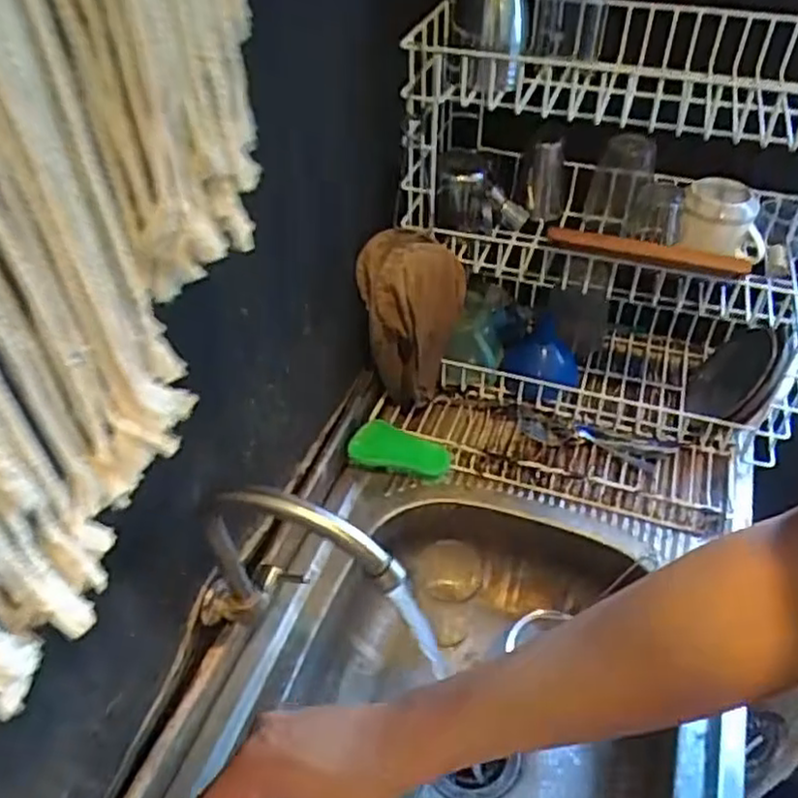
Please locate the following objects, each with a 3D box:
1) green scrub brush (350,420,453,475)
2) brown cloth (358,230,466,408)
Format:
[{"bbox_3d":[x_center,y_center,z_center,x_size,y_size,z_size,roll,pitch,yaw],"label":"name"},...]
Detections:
[{"bbox_3d":[-0.001,0.063,0.870,0.125,0.041,0.045,14,43,-17],"label":"green scrub brush"},{"bbox_3d":[0.011,-0.100,0.865,0.096,0.233,0.099,20,49,20],"label":"brown cloth"}]

